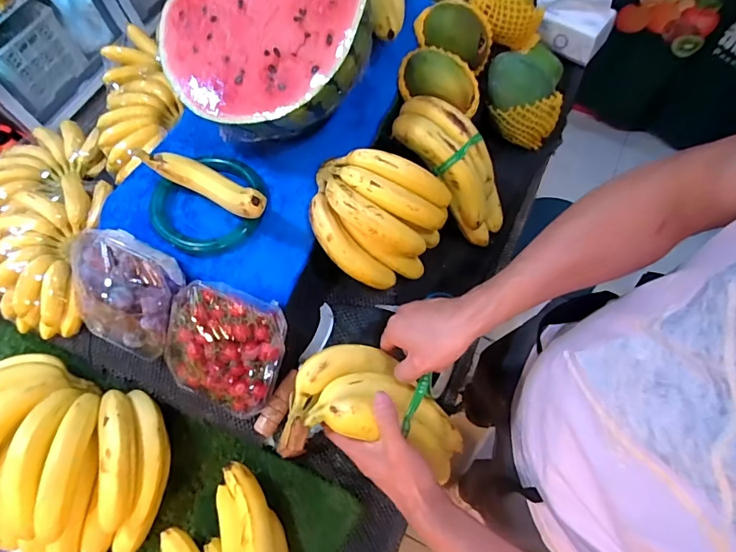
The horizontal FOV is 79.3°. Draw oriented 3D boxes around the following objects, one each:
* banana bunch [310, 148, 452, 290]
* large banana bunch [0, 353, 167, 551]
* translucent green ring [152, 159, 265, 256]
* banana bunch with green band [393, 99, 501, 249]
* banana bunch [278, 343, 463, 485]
[{"bbox_3d":[0.016,-0.072,0.586,0.179,0.092,0.164,-5,101,-25],"label":"banana bunch"},{"bbox_3d":[-0.369,0.222,0.526,0.250,0.108,0.206,21,70,8],"label":"large banana bunch"},{"bbox_3d":[-0.205,-0.093,0.565,0.137,0.015,0.138,0,68,0],"label":"translucent green ring"},{"bbox_3d":[0.133,-0.149,0.656,0.093,0.083,0.244,-44,114,-15],"label":"banana bunch with green band"},{"bbox_3d":[0.014,0.145,0.496,0.191,0.097,0.123,7,68,3],"label":"banana bunch"}]

